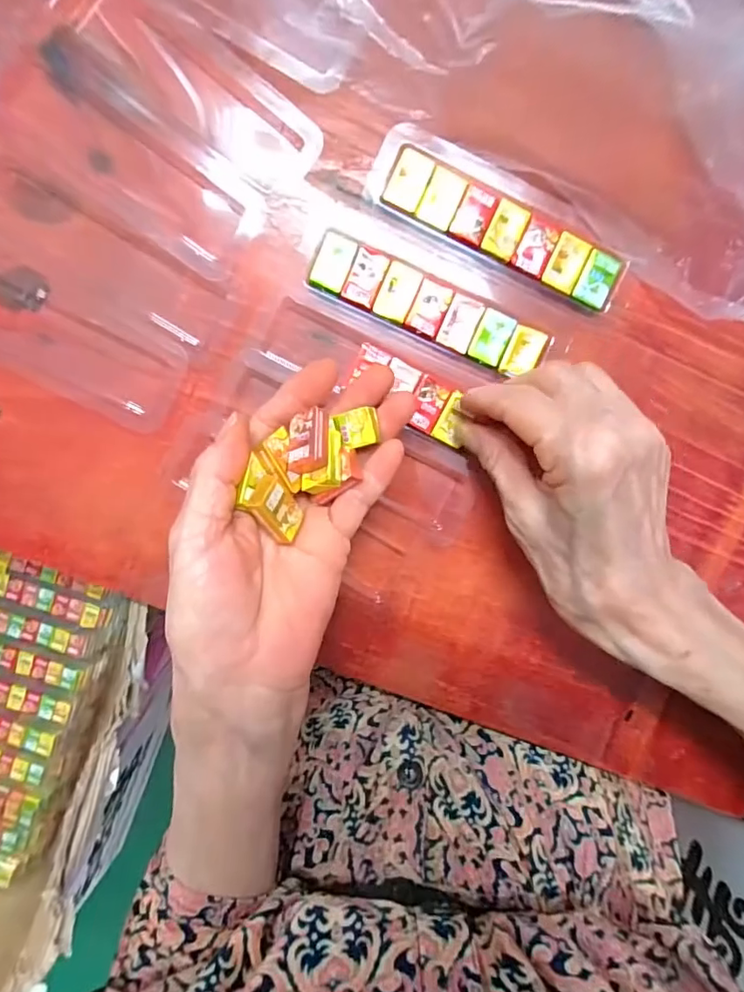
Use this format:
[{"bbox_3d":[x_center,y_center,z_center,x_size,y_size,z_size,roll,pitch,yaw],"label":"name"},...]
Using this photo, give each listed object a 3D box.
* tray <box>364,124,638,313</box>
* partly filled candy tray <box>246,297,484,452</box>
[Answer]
[{"bbox_3d":[0.063,-0.134,0.251,0.131,0.006,0.037,25,95,-4],"label":"tray"},{"bbox_3d":[-0.004,-0.061,0.257,0.109,0.007,0.033,24,95,1],"label":"partly filled candy tray"}]

